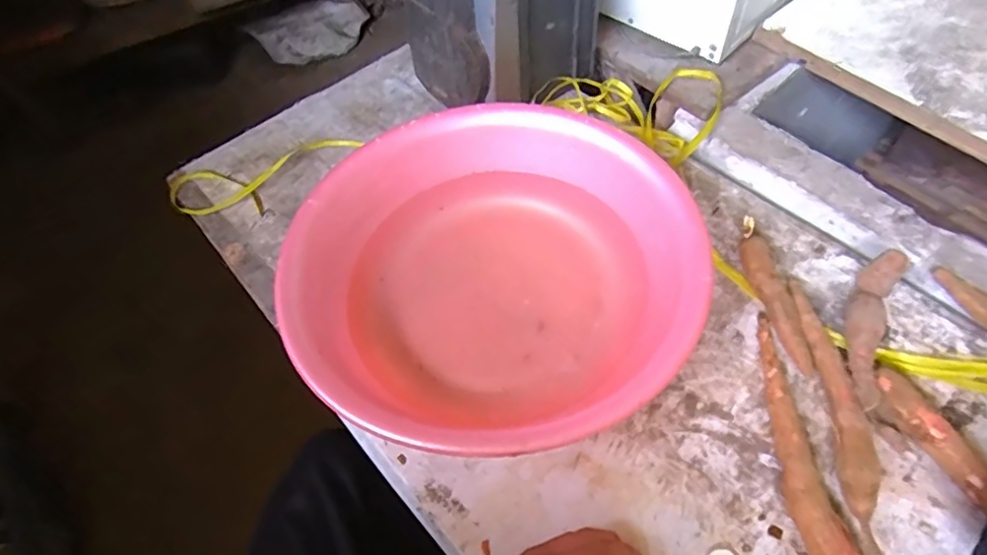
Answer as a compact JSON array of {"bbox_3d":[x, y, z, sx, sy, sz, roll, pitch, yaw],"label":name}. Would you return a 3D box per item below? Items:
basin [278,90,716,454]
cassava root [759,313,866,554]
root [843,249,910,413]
[{"bbox_3d":[-0.003,-0.013,0.604,0.413,0.113,0.381,-2,57,3],"label":"basin"},{"bbox_3d":[0.281,0.164,0.511,0.046,0.034,0.294,-5,57,1],"label":"cassava root"},{"bbox_3d":[0.387,0.054,0.580,0.040,0.041,0.189,26,63,20],"label":"root"}]

